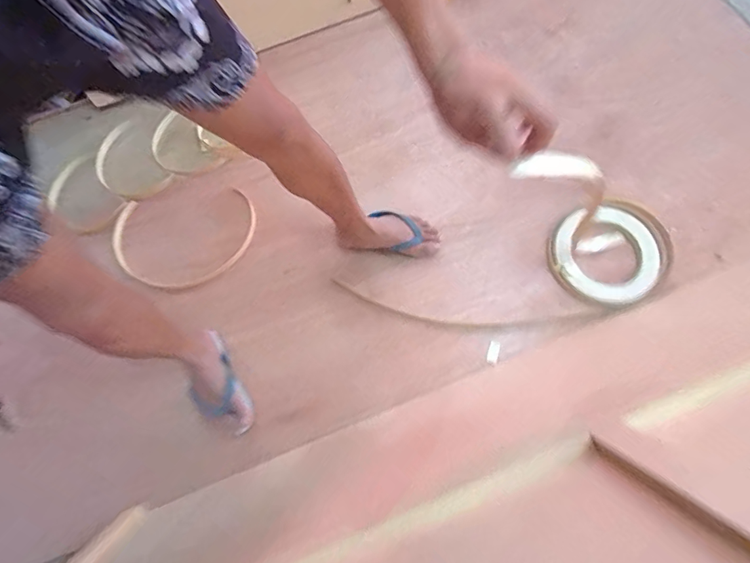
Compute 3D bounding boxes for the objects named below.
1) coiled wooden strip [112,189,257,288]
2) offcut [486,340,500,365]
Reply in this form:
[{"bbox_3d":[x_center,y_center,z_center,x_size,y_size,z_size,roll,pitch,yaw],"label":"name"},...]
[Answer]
[{"bbox_3d":[-0.485,-0.107,1.096,0.361,0.028,0.256,-8,69,3],"label":"coiled wooden strip"},{"bbox_3d":[0.255,0.153,0.929,0.022,0.011,0.050,14,72,11],"label":"offcut"}]

